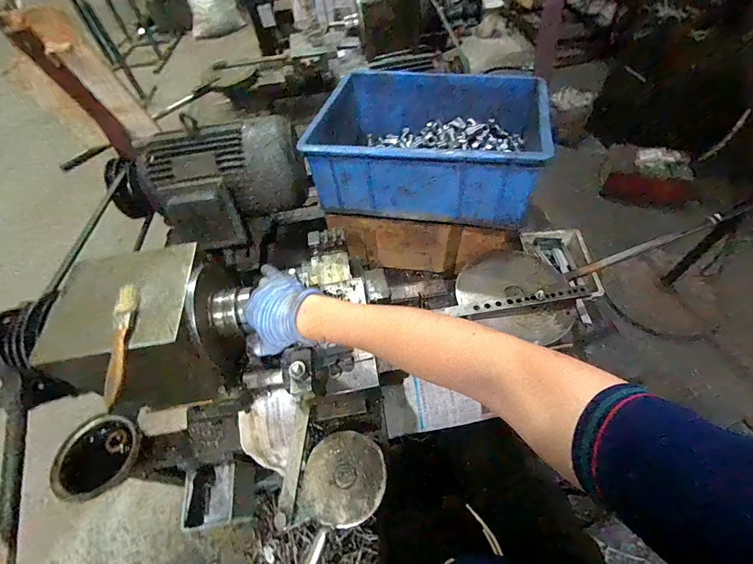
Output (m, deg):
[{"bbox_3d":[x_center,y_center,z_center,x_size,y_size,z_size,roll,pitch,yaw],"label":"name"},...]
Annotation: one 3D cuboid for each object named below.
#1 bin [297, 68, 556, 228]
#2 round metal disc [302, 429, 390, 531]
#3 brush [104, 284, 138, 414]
[{"bbox_3d":[0.097,-0.278,0.667,0.395,0.140,0.302,8,56,11],"label":"bin"},{"bbox_3d":[-0.038,0.234,0.414,0.097,0.014,0.094,-3,54,4],"label":"round metal disc"},{"bbox_3d":[-0.295,0.066,0.398,0.019,0.017,0.151,-15,54,-5],"label":"brush"}]

